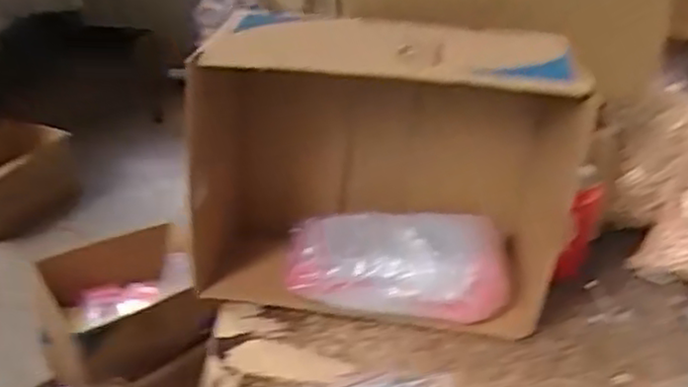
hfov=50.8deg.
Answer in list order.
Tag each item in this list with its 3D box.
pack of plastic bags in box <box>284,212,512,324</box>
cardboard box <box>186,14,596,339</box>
[{"bbox_3d":[0.052,0.068,0.690,0.205,0.077,0.094,3,28,2],"label":"pack of plastic bags in box"},{"bbox_3d":[0.053,-0.024,0.669,0.325,0.247,0.150,6,28,6],"label":"cardboard box"}]

